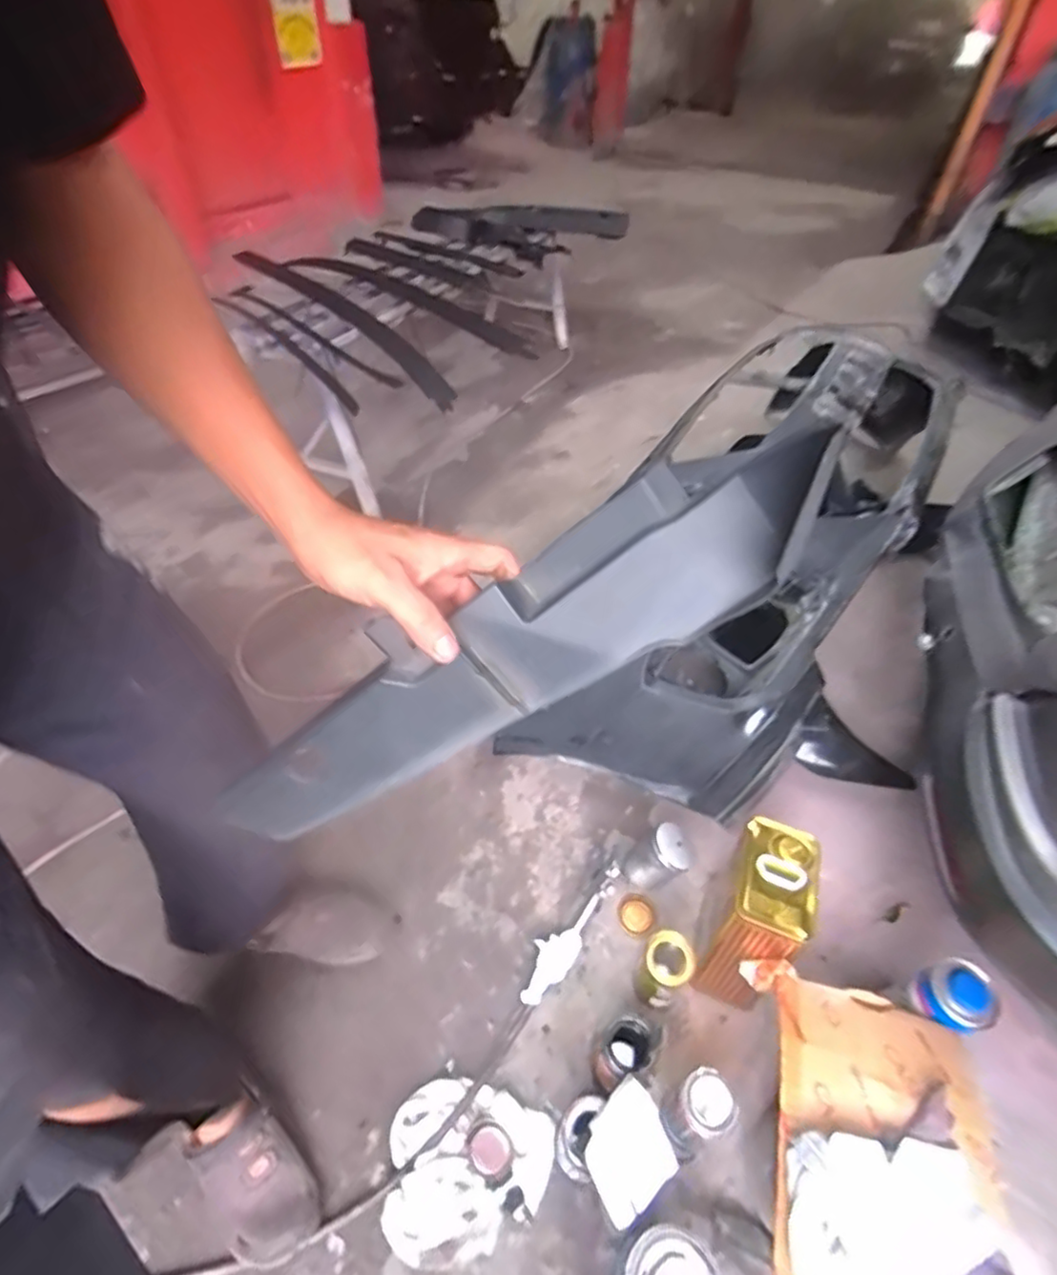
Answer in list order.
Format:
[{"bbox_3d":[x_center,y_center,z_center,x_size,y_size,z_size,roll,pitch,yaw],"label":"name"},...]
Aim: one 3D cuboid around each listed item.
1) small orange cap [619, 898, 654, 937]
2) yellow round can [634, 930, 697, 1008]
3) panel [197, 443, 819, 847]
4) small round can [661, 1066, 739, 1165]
[{"bbox_3d":[0.180,0.468,1.083,0.058,0.012,0.057,1,46,-1],"label":"small orange cap"},{"bbox_3d":[0.205,0.502,0.972,0.072,0.121,0.069,1,46,-1],"label":"yellow round can"},{"bbox_3d":[-0.020,0.013,0.441,0.458,0.081,0.074,-31,42,17],"label":"panel"},{"bbox_3d":[0.221,0.622,0.849,0.076,0.132,0.074,1,46,-1],"label":"small round can"}]

